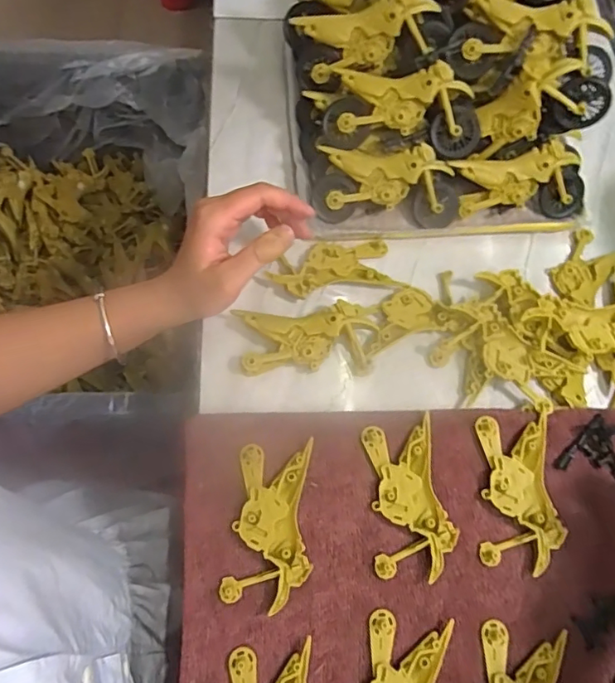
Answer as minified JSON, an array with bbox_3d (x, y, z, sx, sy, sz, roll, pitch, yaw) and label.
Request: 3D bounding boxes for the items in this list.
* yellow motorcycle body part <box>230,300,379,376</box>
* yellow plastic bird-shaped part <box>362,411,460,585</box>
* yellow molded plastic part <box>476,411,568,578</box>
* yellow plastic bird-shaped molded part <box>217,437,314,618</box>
[{"bbox_3d":[-0.001,-0.001,0.389,0.096,0.025,0.048,1,69,-2],"label":"yellow motorcycle body part"},{"bbox_3d":[0.068,0.104,0.354,0.050,0.010,0.096,-3,69,-4],"label":"yellow plastic bird-shaped part"},{"bbox_3d":[0.142,0.099,0.358,0.049,0.011,0.101,5,69,-1],"label":"yellow molded plastic part"},{"bbox_3d":[-0.023,0.115,0.345,0.050,0.010,0.103,8,69,0],"label":"yellow plastic bird-shaped molded part"}]

